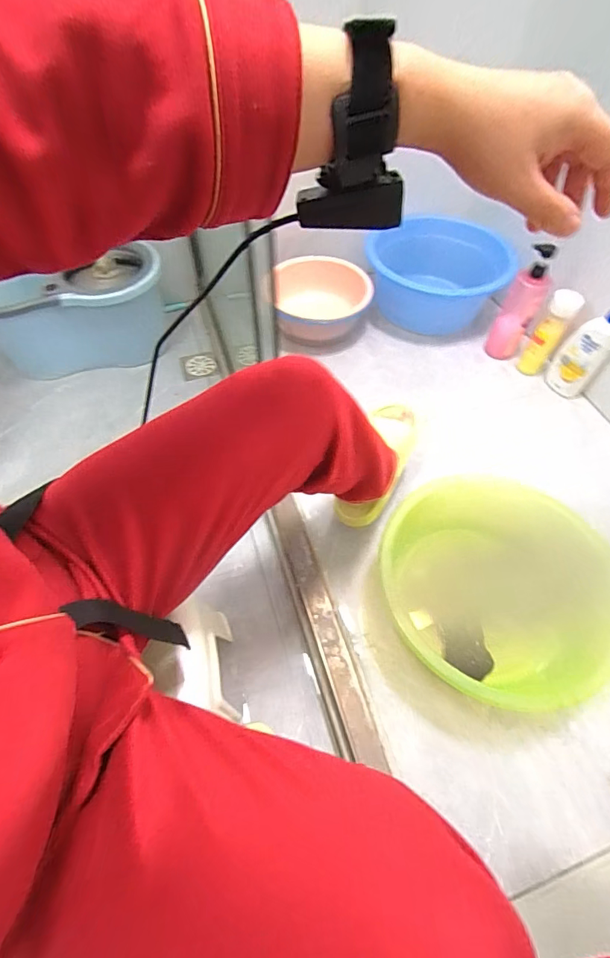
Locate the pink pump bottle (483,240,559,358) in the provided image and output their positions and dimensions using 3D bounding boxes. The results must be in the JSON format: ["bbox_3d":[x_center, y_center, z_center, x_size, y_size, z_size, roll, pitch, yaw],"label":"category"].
[{"bbox_3d":[0.519,-0.413,1.008,0.082,0.291,0.071,17,59,10],"label":"pink pump bottle"}]

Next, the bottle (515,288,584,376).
[{"bbox_3d":[0.574,-0.333,1.002,0.070,0.210,0.065,31,62,17],"label":"bottle"}]

